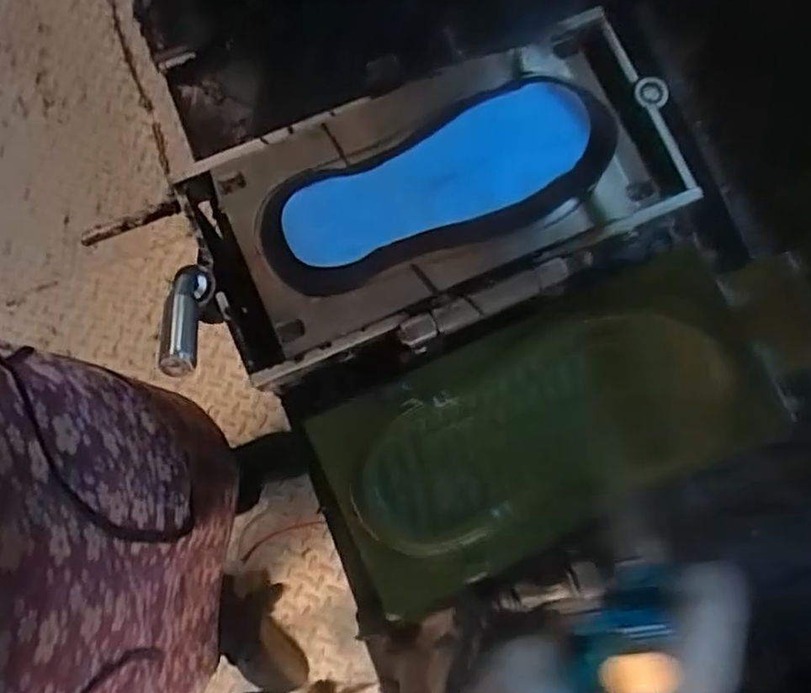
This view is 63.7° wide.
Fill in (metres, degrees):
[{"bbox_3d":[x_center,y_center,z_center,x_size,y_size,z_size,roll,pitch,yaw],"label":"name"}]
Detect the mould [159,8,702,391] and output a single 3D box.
[{"bbox_3d":[0.019,-0.116,0.511,0.424,0.062,0.200,-22,79,-5],"label":"mould"}]

